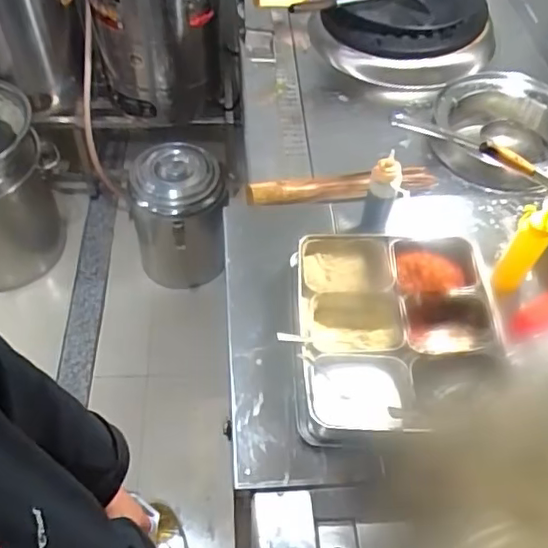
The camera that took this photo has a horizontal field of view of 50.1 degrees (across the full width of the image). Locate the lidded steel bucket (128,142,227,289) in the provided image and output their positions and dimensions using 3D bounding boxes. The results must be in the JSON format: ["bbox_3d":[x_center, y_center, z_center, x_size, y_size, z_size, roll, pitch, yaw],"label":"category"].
[{"bbox_3d":[-0.268,-0.153,1.675,0.255,0.369,0.249,2,53,-3],"label":"lidded steel bucket"}]

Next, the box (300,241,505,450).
[{"bbox_3d":[0.191,0.073,0.865,0.308,0.065,0.345,3,53,-3],"label":"box"}]

